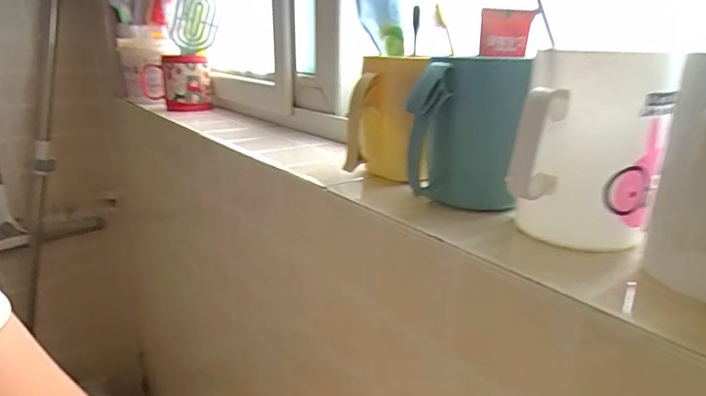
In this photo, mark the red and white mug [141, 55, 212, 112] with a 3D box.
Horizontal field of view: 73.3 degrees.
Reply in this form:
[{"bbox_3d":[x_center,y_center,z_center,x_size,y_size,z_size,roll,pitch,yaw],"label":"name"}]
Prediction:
[{"bbox_3d":[-0.334,-0.217,0.894,0.126,0.095,0.087,-5,19,-16],"label":"red and white mug"}]

